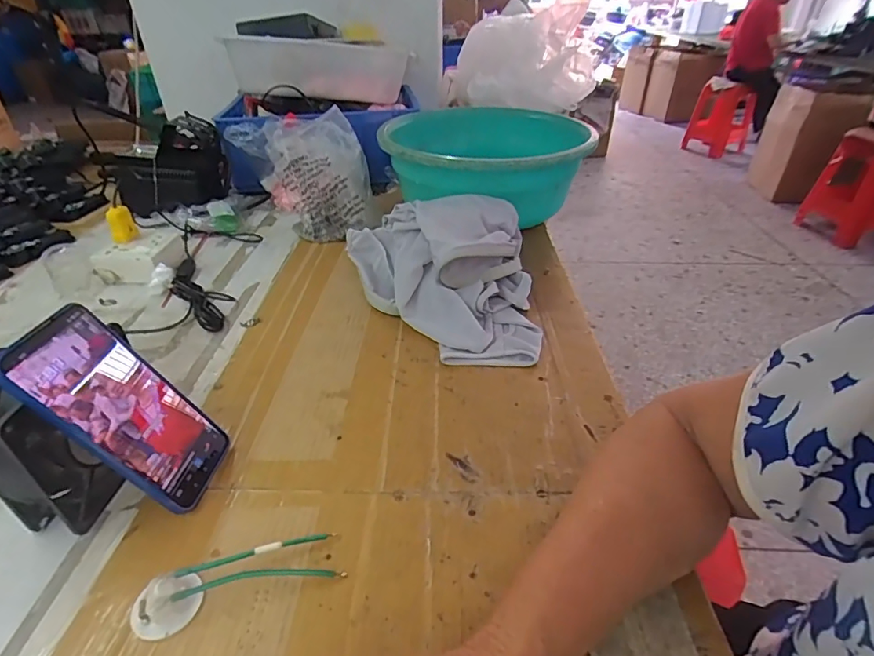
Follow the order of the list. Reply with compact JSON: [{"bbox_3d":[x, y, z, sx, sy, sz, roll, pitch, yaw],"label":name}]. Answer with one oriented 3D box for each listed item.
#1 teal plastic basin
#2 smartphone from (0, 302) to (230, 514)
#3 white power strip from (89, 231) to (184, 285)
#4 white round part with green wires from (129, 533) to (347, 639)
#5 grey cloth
[{"bbox_3d":[0.080,-0.291,0.820,0.342,0.114,0.346,0,35,0],"label":"teal plastic basin"},{"bbox_3d":[-0.228,0.061,0.348,0.007,0.162,0.079,-23,30,20],"label":"smartphone"},{"bbox_3d":[-0.430,-0.103,0.681,0.106,0.041,0.106,-2,35,-3],"label":"white power strip"},{"bbox_3d":[-0.132,0.168,0.314,0.130,0.019,0.034,-12,37,-16],"label":"white round part with green wires"},{"bbox_3d":[0.000,-0.079,0.600,0.240,0.086,0.301,-1,35,0],"label":"grey cloth"}]

